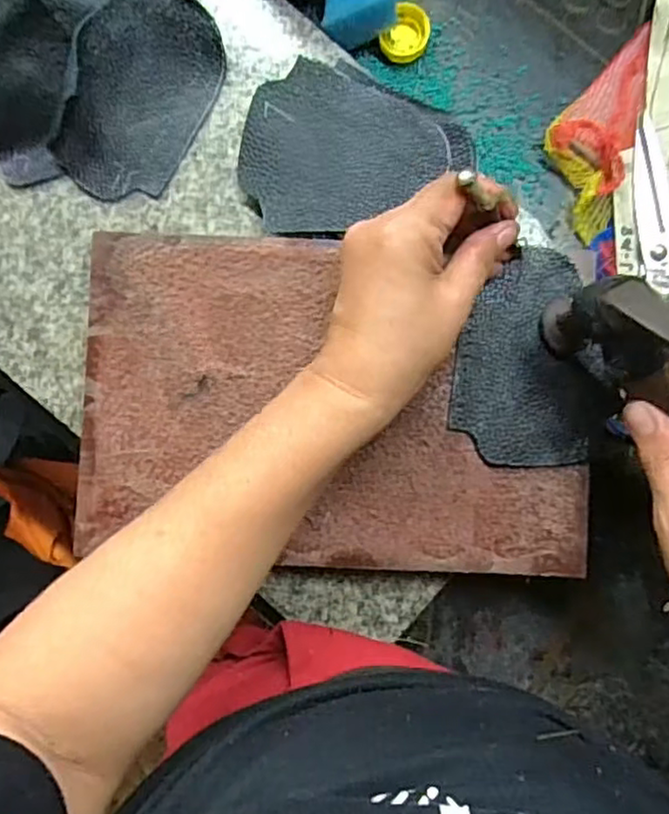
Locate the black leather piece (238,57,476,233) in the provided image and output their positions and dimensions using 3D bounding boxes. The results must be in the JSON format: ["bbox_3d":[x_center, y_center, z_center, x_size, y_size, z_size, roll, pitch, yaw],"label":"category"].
[{"bbox_3d":[0.006,-0.152,0.370,0.122,0.004,0.089,-24,93,3],"label":"black leather piece"}]

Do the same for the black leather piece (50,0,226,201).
[{"bbox_3d":[-0.111,-0.176,0.369,0.068,0.021,0.113,26,91,0],"label":"black leather piece"}]

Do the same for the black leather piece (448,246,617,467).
[{"bbox_3d":[0.109,-0.026,0.357,0.083,0.005,0.115,6,90,0],"label":"black leather piece"}]

